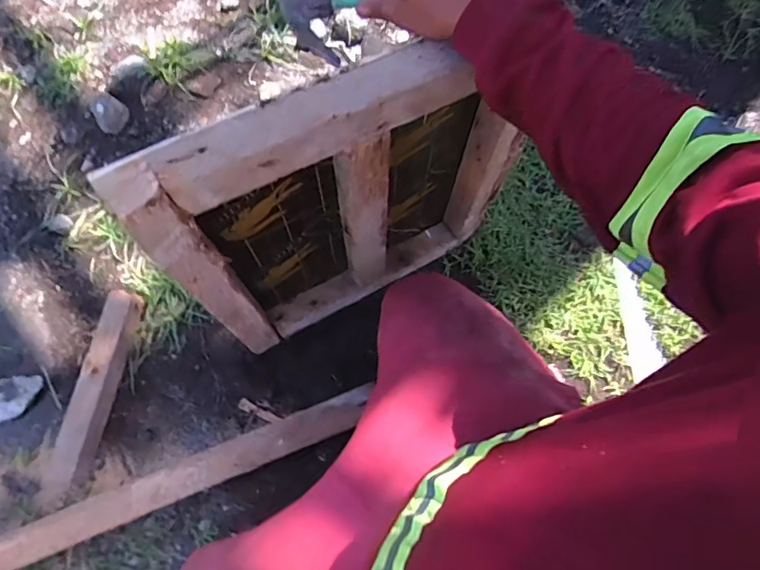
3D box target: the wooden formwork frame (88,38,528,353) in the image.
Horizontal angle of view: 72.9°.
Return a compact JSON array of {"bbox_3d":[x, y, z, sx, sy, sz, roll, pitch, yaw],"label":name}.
[{"bbox_3d":[-0.044,-0.083,0.665,0.401,0.480,0.072,-26,71,-10],"label":"wooden formwork frame"}]

